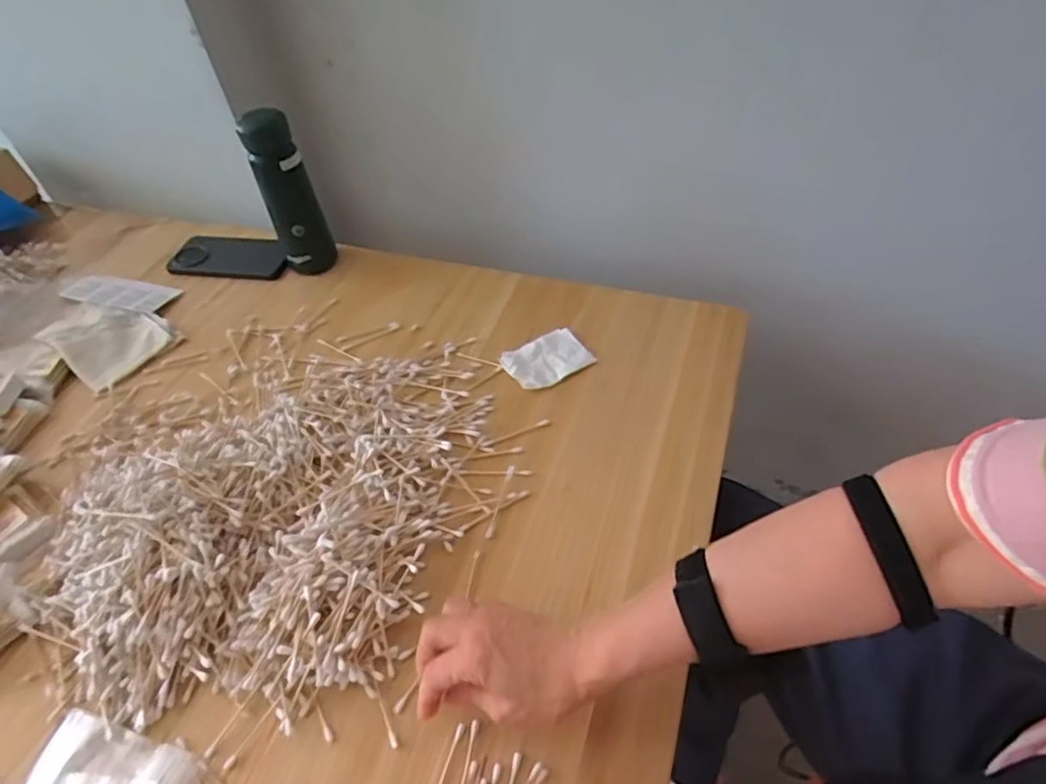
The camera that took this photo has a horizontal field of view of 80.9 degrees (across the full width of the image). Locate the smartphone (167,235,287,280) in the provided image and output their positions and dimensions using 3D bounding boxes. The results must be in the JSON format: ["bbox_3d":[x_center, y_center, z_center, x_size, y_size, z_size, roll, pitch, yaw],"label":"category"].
[{"bbox_3d":[-0.372,-0.177,0.786,0.157,0.017,0.071,5,57,9],"label":"smartphone"}]

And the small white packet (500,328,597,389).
[{"bbox_3d":[0.024,-0.035,0.643,0.081,0.009,0.065,-27,54,-17],"label":"small white packet"}]

